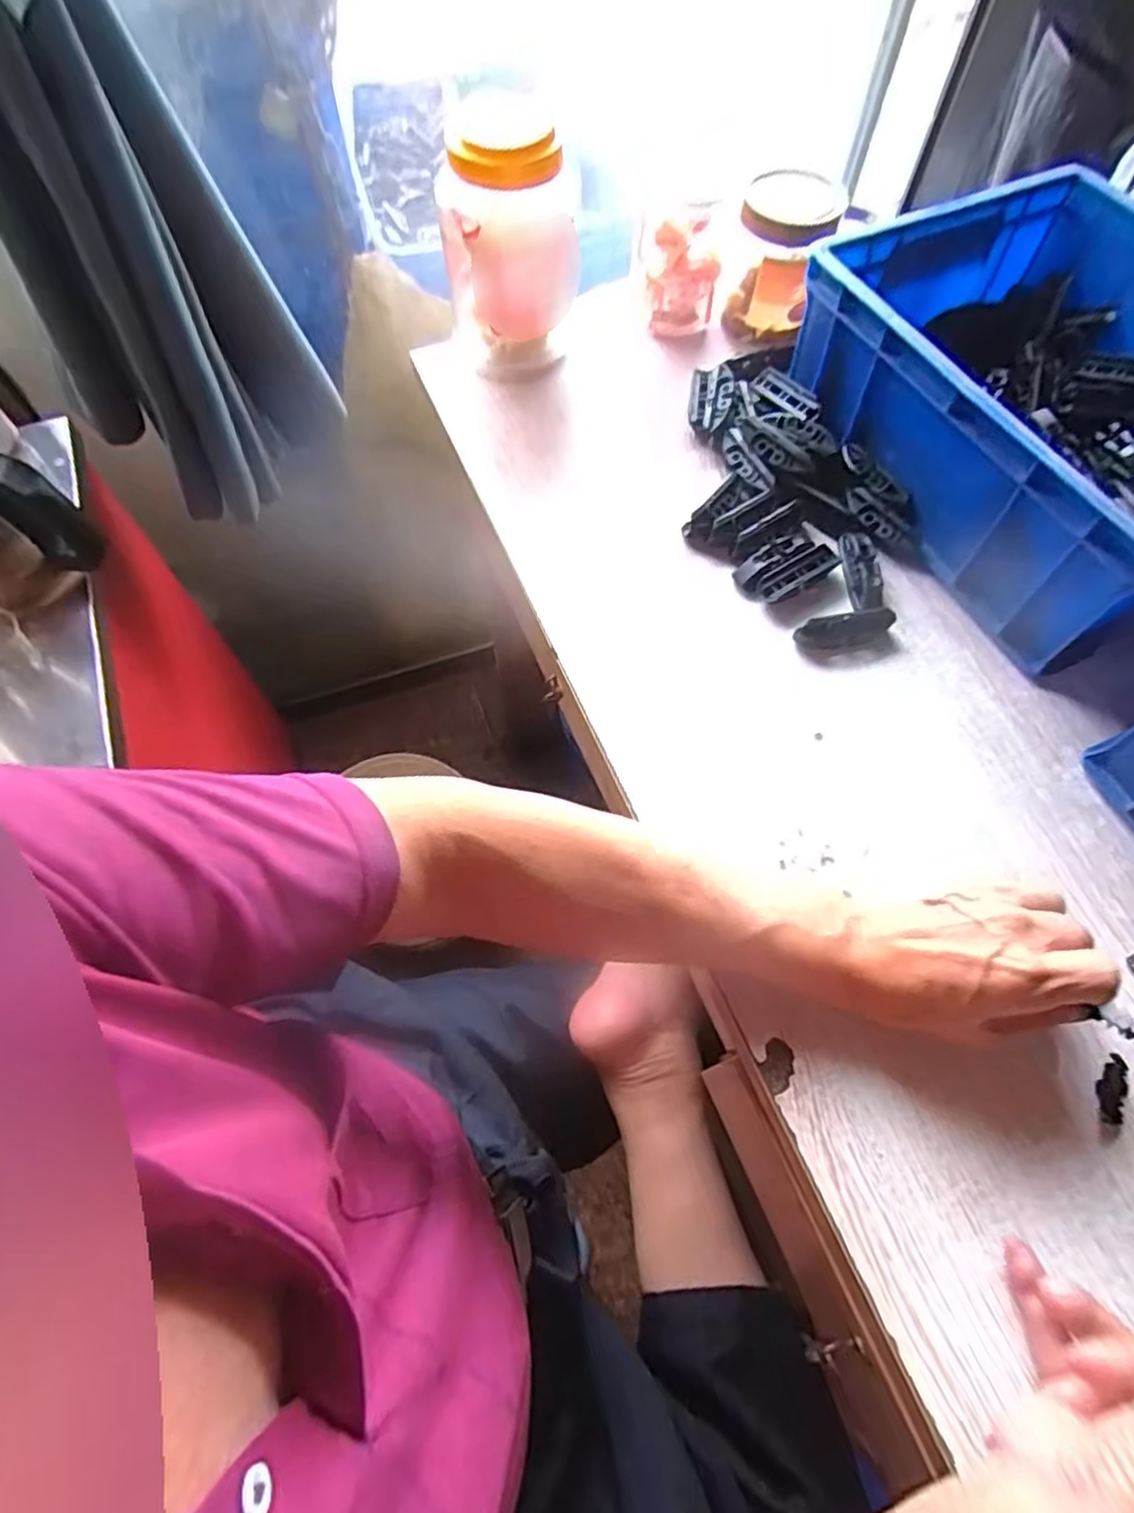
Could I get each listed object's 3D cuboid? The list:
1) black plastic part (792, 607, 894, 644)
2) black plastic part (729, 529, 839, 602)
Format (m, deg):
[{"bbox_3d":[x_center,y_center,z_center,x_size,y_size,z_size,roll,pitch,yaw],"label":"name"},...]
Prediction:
[{"bbox_3d":[0.196,-0.088,0.491,0.068,0.021,0.019,-14,64,-7],"label":"black plastic part"},{"bbox_3d":[0.165,-0.140,0.516,0.071,0.020,0.039,-29,67,-13],"label":"black plastic part"}]

